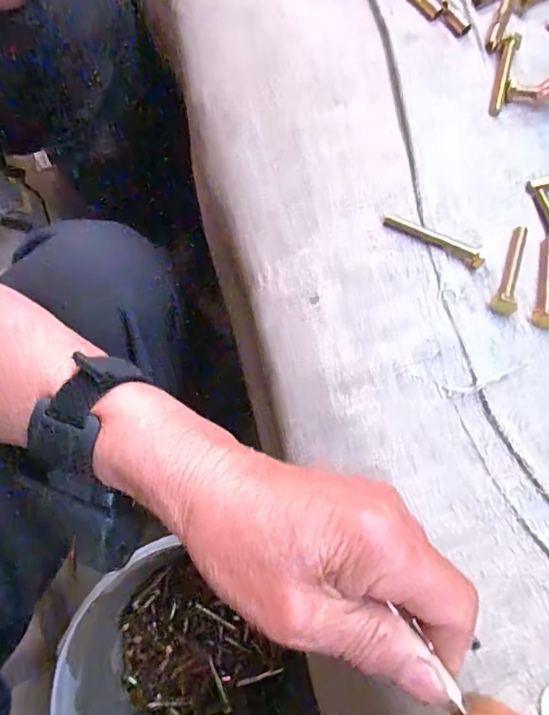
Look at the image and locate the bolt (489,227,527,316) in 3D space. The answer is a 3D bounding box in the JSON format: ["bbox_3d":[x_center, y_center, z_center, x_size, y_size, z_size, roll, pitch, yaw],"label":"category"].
[{"bbox_3d":[0.146,-0.056,0.300,0.013,0.011,0.066,22,71,4],"label":"bolt"}]

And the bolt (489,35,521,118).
[{"bbox_3d":[0.165,-0.203,0.357,0.012,0.008,0.064,15,83,4],"label":"bolt"}]

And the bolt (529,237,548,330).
[{"bbox_3d":[0.167,-0.049,0.299,0.014,0.011,0.067,17,71,3],"label":"bolt"}]

